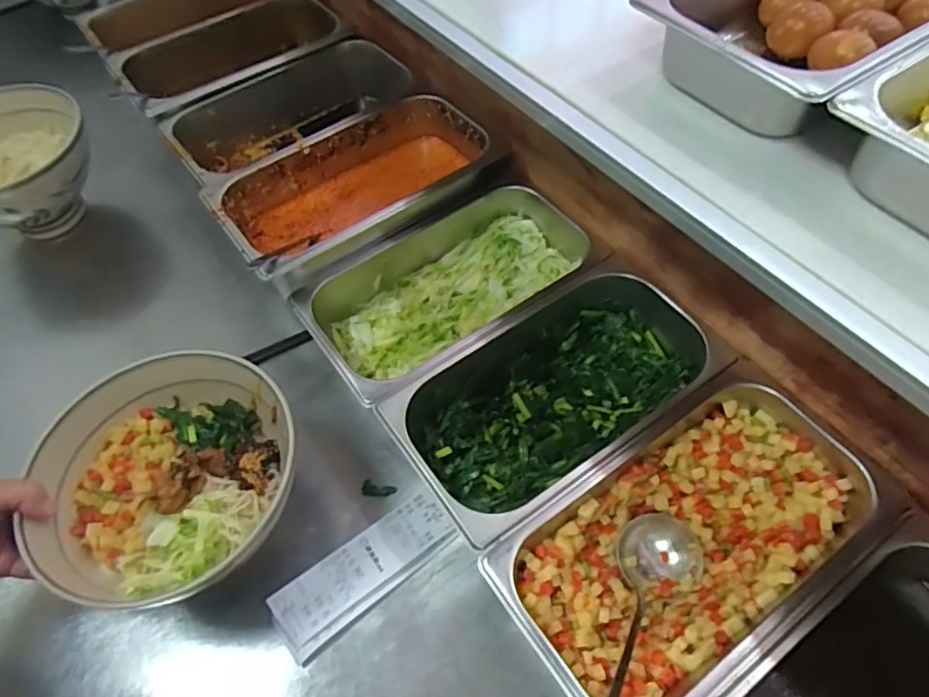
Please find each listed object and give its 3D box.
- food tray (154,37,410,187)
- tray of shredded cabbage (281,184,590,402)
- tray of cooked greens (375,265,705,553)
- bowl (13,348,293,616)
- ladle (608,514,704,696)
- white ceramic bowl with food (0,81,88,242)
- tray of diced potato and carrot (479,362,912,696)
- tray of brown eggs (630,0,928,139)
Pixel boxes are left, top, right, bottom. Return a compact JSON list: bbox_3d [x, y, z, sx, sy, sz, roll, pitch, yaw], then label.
[{"bbox_3d":[-0.215,-0.297,0.827,0.338,0.104,0.169,-32,60,-21],"label":"food tray"},{"bbox_3d":[-0.005,-0.059,0.688,0.331,0.083,0.163,-30,59,-20],"label":"tray of shredded cabbage"},{"bbox_3d":[0.099,0.051,0.615,0.335,0.087,0.167,-31,59,-20],"label":"tray of cooked greens"},{"bbox_3d":[-0.260,0.113,0.528,0.206,0.067,0.214,-1,54,0],"label":"bowl"},{"bbox_3d":[0.120,0.243,0.451,0.068,0.043,0.297,24,38,17],"label":"ladle"},{"bbox_3d":[-0.575,-0.214,0.780,0.211,0.147,0.186,-33,60,-21],"label":"white ceramic bowl with food"},{"bbox_3d":[0.195,0.171,0.529,0.329,0.085,0.180,-30,59,-20],"label":"tray of diced potato and carrot"},{"bbox_3d":[0.300,-0.269,0.482,0.313,0.078,0.169,-29,59,-19],"label":"tray of brown eggs"}]

